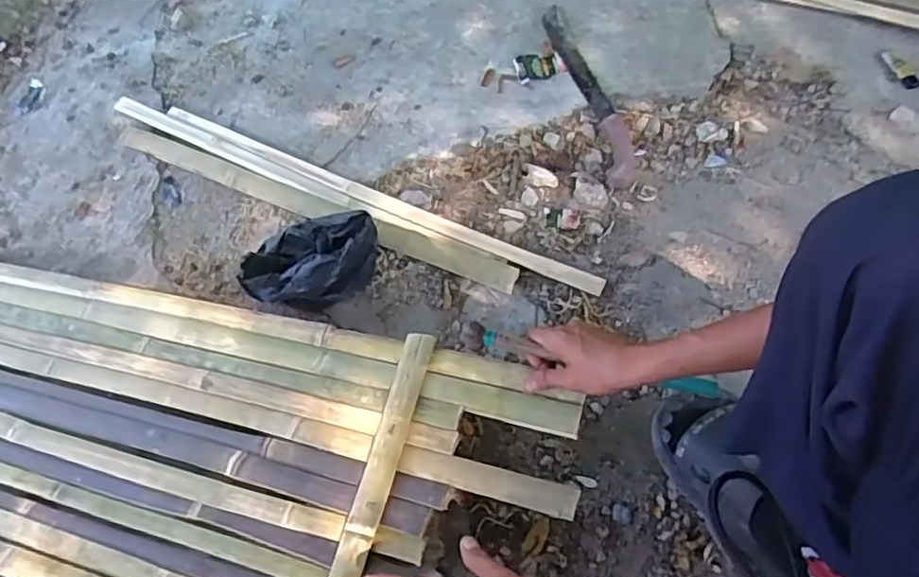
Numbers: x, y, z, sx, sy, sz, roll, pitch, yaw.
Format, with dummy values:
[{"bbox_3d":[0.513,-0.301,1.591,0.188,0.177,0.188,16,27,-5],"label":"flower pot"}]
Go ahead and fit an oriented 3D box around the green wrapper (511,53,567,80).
[{"bbox_3d":[0.138,-0.381,1.077,0.084,0.015,0.059,-3,61,2],"label":"green wrapper"}]

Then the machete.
[{"bbox_3d":[0.215,-0.330,1.038,0.063,0.031,0.414,-12,61,-3],"label":"machete"}]

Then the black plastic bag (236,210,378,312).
[{"bbox_3d":[-0.202,-0.032,0.855,0.184,0.122,0.093,3,62,5],"label":"black plastic bag"}]

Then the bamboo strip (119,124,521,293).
[{"bbox_3d":[-0.264,-0.144,0.995,0.772,0.019,0.040,22,84,20],"label":"bamboo strip"}]

